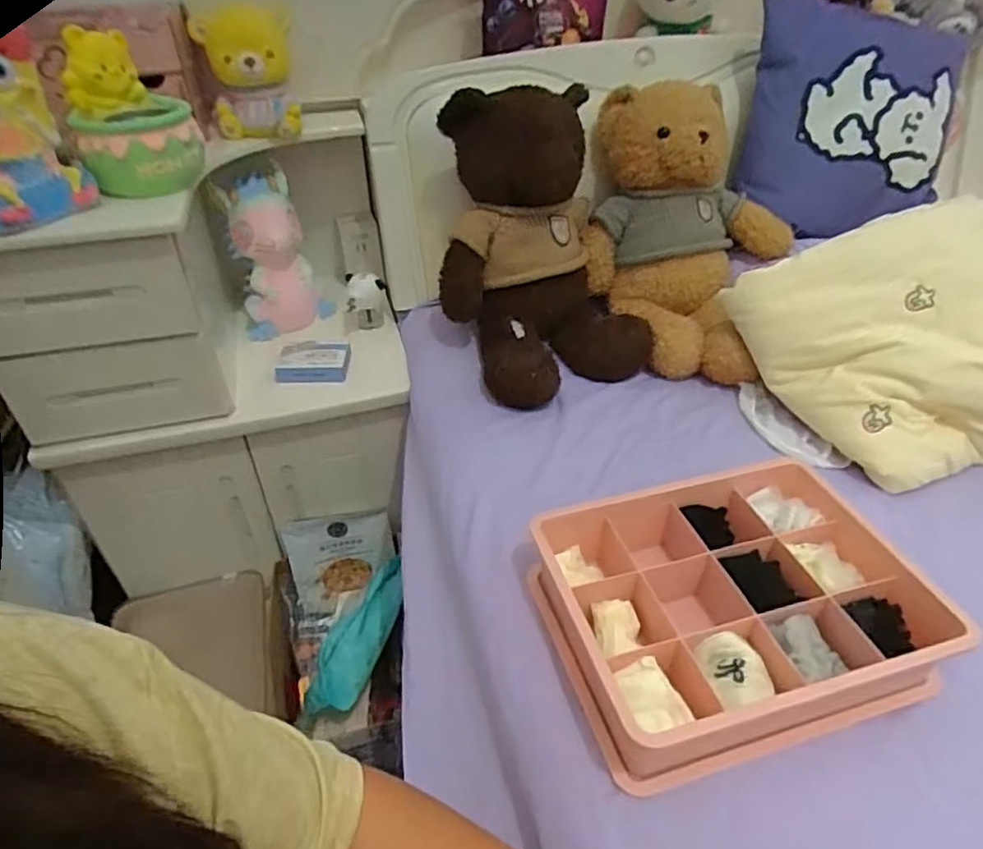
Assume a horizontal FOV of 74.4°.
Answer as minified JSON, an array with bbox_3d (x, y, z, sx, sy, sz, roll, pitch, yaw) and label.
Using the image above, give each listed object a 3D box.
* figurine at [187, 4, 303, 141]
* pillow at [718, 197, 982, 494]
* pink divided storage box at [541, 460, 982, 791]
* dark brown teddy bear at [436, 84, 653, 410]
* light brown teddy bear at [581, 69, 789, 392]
[{"bbox_3d":[-0.325,-0.471,0.872,0.114,0.149,0.078,-13,41,-15],"label":"figurine"},{"bbox_3d":[0.544,-0.107,0.767,0.475,0.202,0.274,-3,40,-3],"label":"pillow"},{"bbox_3d":[0.203,0.150,0.559,0.296,0.069,0.221,-11,41,-12],"label":"pink divided storage box"},{"bbox_3d":[0.060,-0.235,0.847,0.248,0.296,0.313,-9,39,-8],"label":"dark brown teddy bear"},{"bbox_3d":[0.261,-0.268,0.893,0.280,0.281,0.276,11,41,16],"label":"light brown teddy bear"}]

